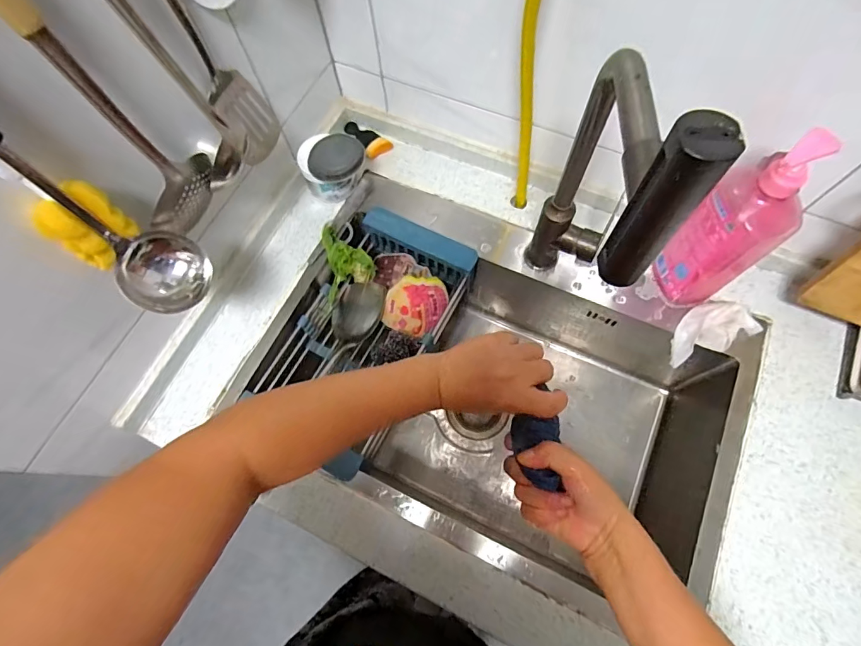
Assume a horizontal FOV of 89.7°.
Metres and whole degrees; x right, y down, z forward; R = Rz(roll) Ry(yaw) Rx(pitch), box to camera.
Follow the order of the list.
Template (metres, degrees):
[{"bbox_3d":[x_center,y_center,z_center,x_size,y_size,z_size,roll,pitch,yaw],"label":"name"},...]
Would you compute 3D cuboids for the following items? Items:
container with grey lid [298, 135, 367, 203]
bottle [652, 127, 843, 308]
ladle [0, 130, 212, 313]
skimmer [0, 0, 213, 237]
[{"bbox_3d":[-0.148,-0.239,0.672,0.095,0.091,0.093,-1,68,2],"label":"container with grey lid"},{"bbox_3d":[0.350,-0.106,0.507,0.056,0.262,0.086,-34,71,-11],"label":"bottle"},{"bbox_3d":[-0.292,-0.112,0.338,0.094,0.312,0.078,43,75,16],"label":"ladle"},{"bbox_3d":[-0.279,-0.195,0.361,0.085,0.331,0.065,-38,72,-12],"label":"skimmer"}]

